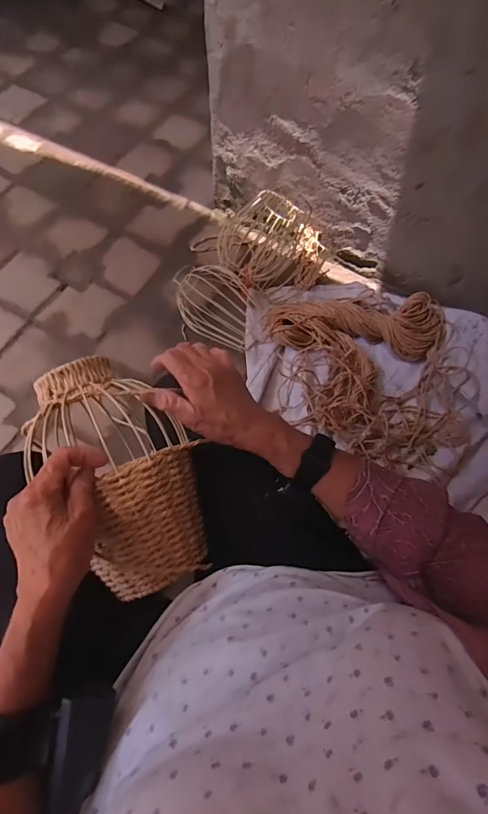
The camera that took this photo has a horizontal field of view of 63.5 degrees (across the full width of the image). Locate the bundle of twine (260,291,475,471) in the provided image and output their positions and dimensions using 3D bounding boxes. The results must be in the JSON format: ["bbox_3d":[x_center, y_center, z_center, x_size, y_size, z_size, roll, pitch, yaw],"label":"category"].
[{"bbox_3d":[0.338,-0.083,1.047,0.496,0.074,0.473,-7,67,-6],"label":"bundle of twine"}]

